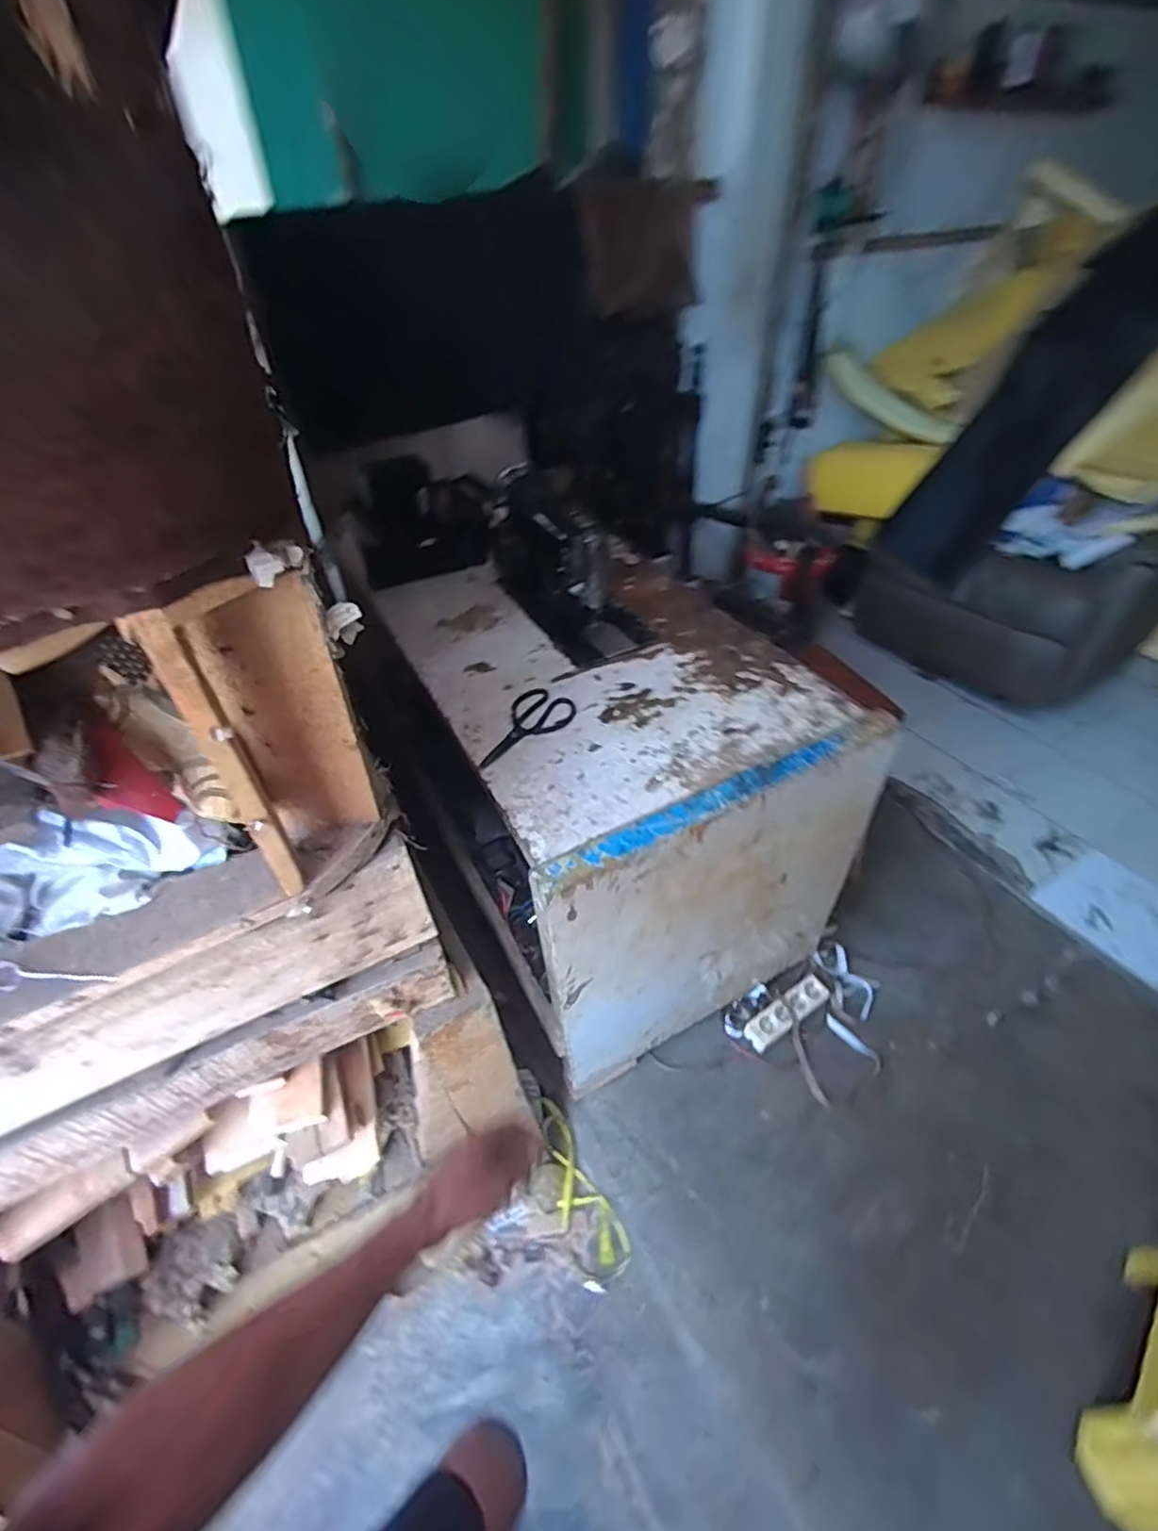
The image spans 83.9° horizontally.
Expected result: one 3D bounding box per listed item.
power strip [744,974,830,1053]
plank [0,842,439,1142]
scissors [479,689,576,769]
[{"bbox_3d":[0.442,0.525,1.364,0.206,0.043,0.056,-24,47,-24],"label":"power strip"},{"bbox_3d":[-0.464,0.264,0.589,0.674,0.165,0.042,-22,46,-22],"label":"plank"},{"bbox_3d":[-0.088,-0.059,1.013,0.100,0.013,0.190,23,47,25],"label":"scissors"}]

